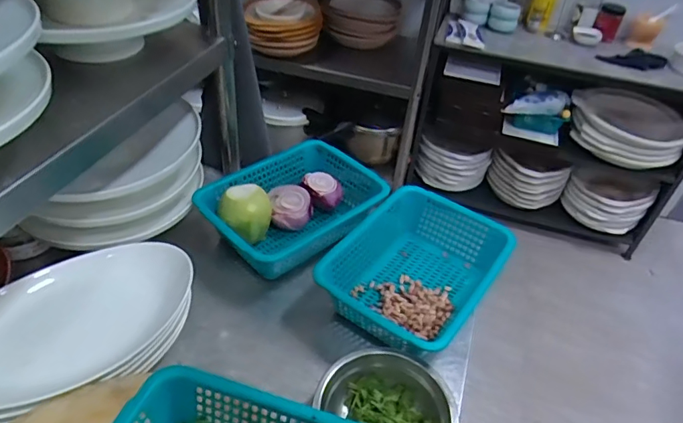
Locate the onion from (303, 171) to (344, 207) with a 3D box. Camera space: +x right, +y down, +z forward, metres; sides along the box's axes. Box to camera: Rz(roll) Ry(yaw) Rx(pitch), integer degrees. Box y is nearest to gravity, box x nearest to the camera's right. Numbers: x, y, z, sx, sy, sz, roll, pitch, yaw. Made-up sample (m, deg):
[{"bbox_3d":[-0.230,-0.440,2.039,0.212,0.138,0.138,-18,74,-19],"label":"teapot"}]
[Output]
[{"bbox_3d":[-0.036,-0.041,0.926,0.078,0.048,0.054,7,40,2],"label":"onion"}]

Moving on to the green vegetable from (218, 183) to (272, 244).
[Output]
[{"bbox_3d":[-0.162,0.002,0.829,0.081,0.073,0.075,8,40,2],"label":"green vegetable"}]

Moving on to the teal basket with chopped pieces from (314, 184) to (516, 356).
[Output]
[{"bbox_3d":[0.114,0.100,0.787,0.223,0.105,0.299,28,45,24],"label":"teal basket with chopped pieces"}]

